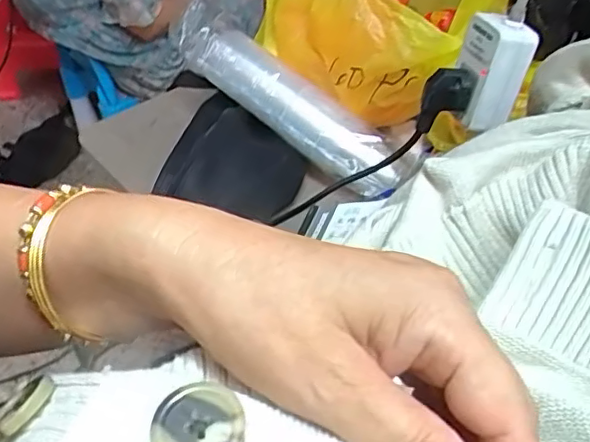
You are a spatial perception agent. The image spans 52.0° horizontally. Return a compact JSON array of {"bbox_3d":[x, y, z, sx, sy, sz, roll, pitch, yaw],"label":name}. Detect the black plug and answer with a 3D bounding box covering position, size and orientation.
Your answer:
[{"bbox_3d":[0.130,-0.104,0.520,0.040,0.052,0.026,9,46,11],"label":"black plug"}]

